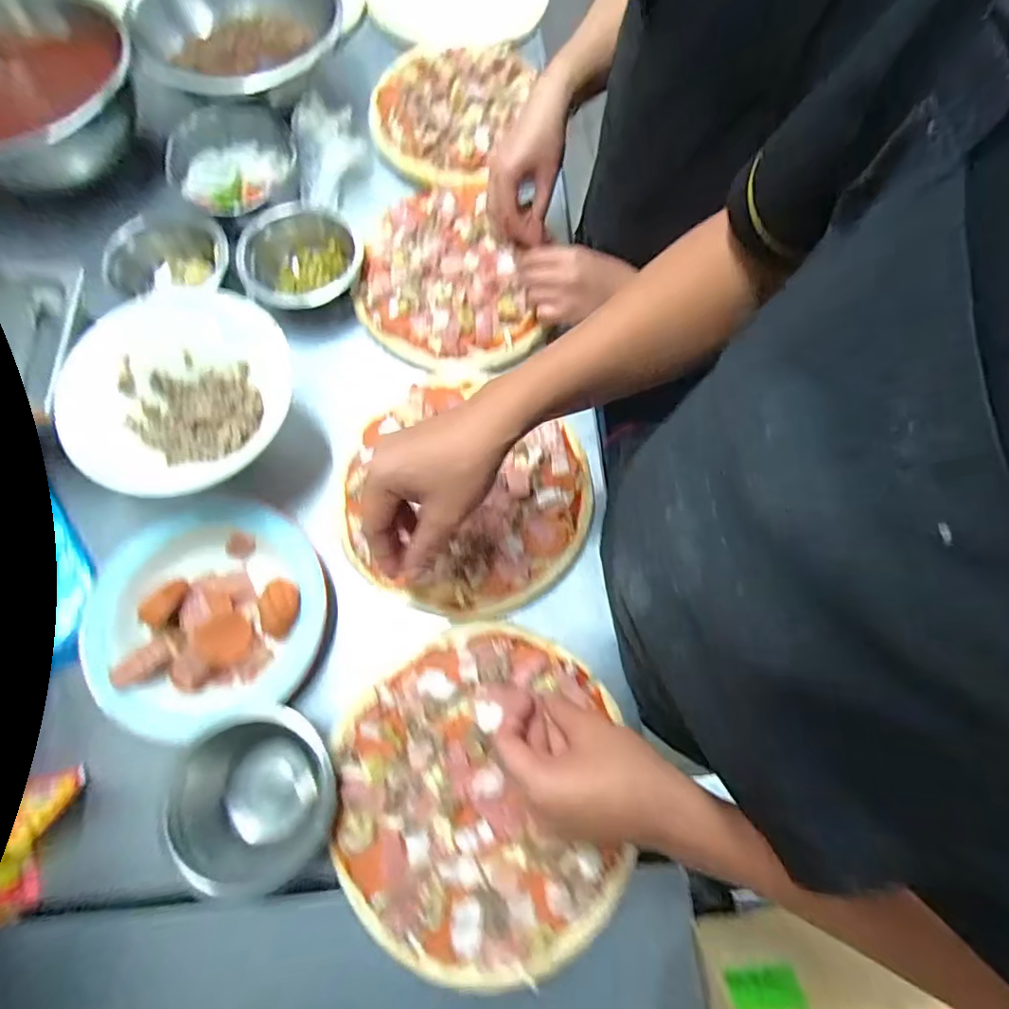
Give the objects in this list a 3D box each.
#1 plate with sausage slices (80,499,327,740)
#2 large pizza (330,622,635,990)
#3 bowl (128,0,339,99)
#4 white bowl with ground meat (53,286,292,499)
[{"bbox_3d":[-0.272,0.099,0.488,0.191,0.045,0.195,-6,72,-3],"label":"plate with sausage slices"},{"bbox_3d":[-0.023,0.226,0.430,0.224,0.023,0.244,-5,66,-2],"label":"large pizza"},{"bbox_3d":[-0.323,-0.572,0.653,0.206,0.074,0.224,0,72,-1],"label":"bowl"},{"bbox_3d":[-0.293,-0.098,0.503,0.199,0.075,0.177,-34,76,-11],"label":"white bowl with ground meat"}]

